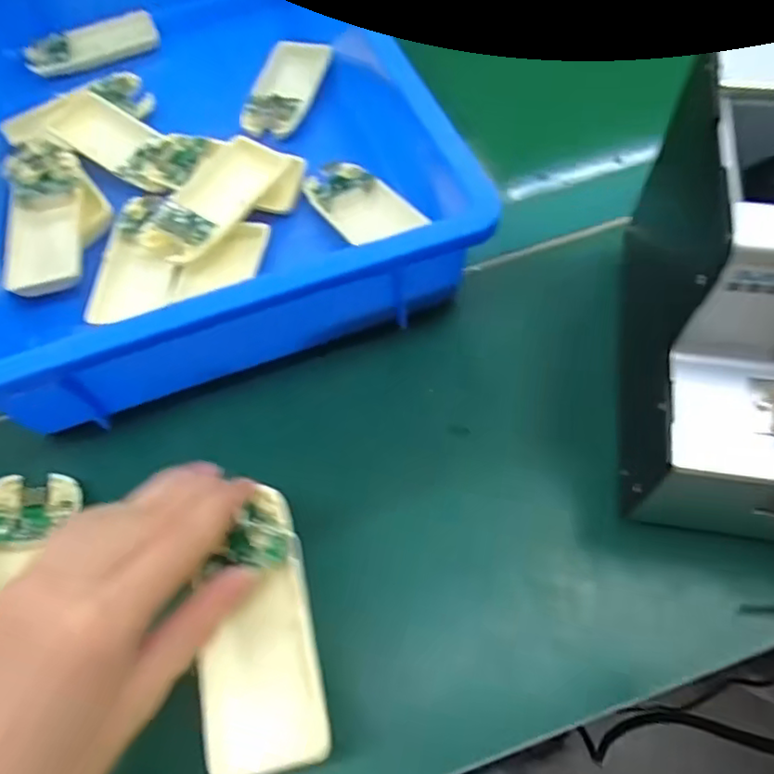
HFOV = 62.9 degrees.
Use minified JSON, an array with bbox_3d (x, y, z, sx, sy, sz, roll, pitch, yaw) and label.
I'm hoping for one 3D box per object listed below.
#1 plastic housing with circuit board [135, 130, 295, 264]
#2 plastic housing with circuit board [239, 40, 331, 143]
[{"bbox_3d":[-0.110,-0.121,0.408,0.052,0.019,0.104,31,67,20],"label":"plastic housing with circuit board"},{"bbox_3d":[-0.075,-0.225,0.478,0.049,0.014,0.099,11,62,11],"label":"plastic housing with circuit board"}]

